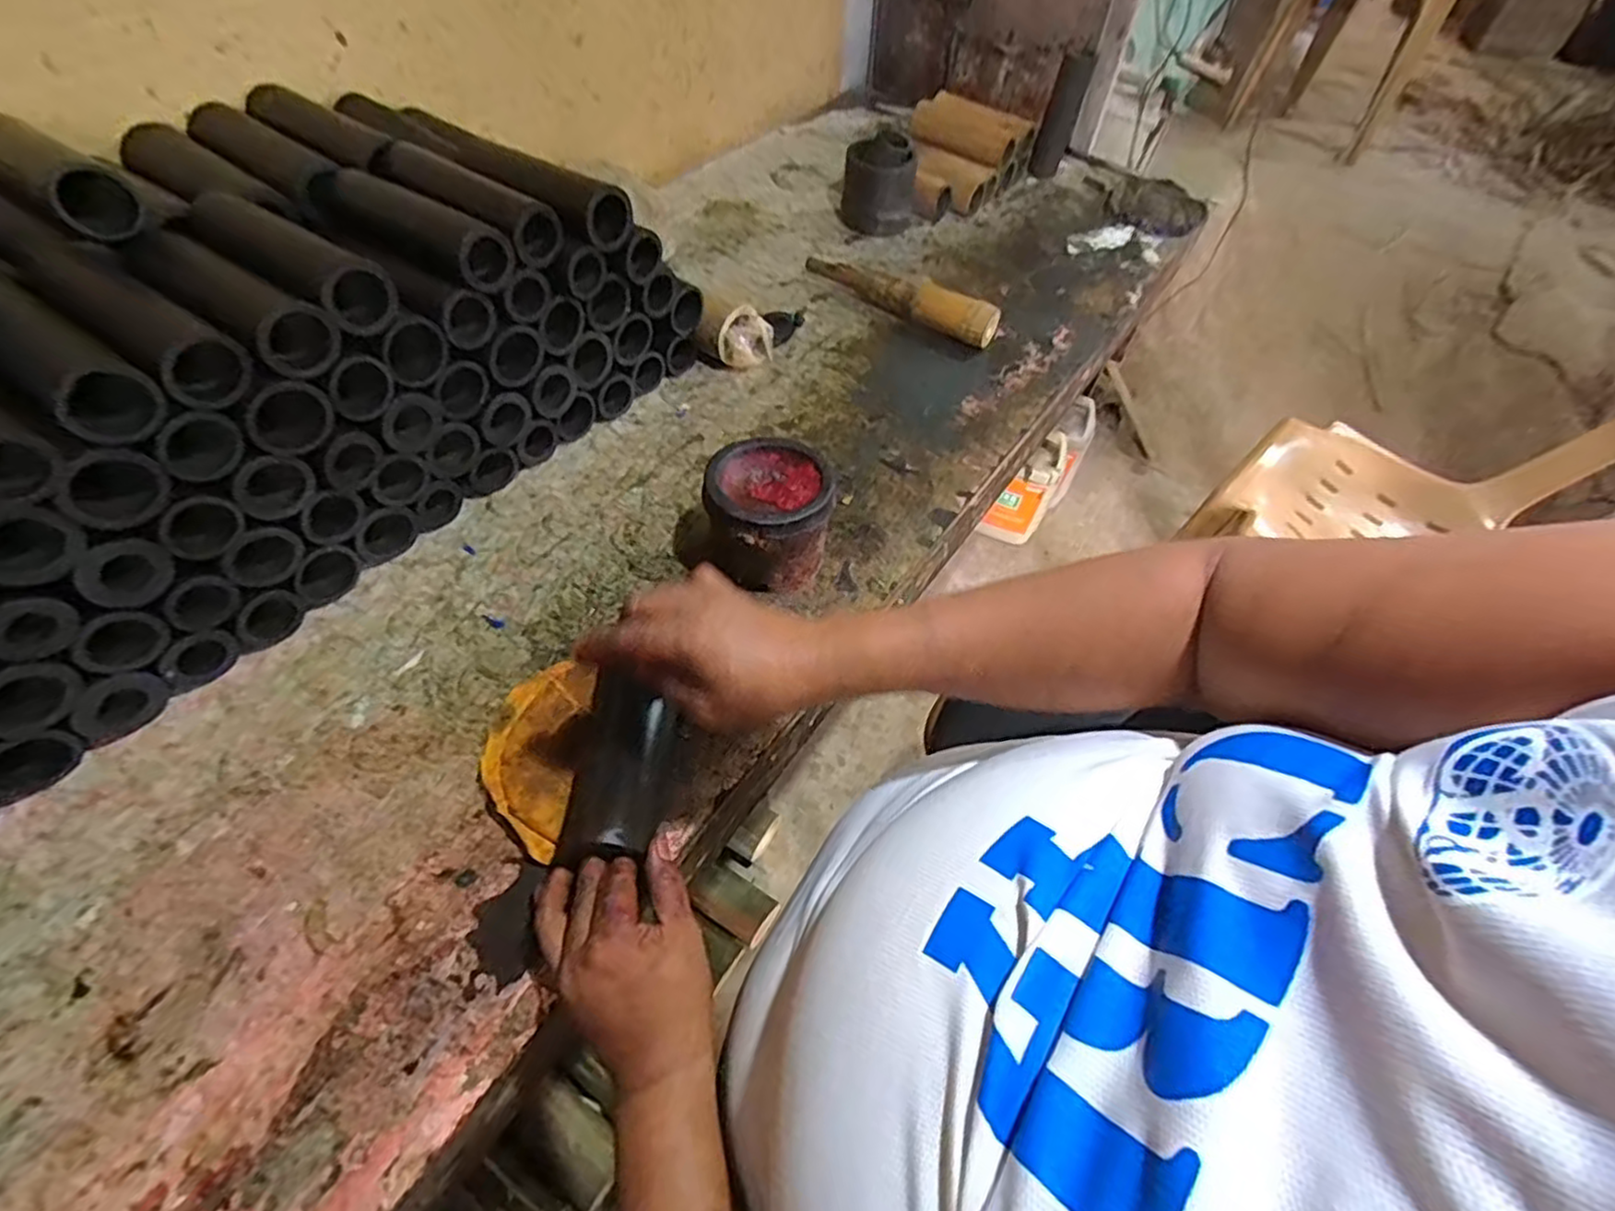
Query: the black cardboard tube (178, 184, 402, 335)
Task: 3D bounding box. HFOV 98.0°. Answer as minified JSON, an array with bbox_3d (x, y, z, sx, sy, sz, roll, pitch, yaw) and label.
[{"bbox_3d":[-0.403,-0.261,0.540,0.187,0.047,0.055,26,55,17],"label":"black cardboard tube"}]

